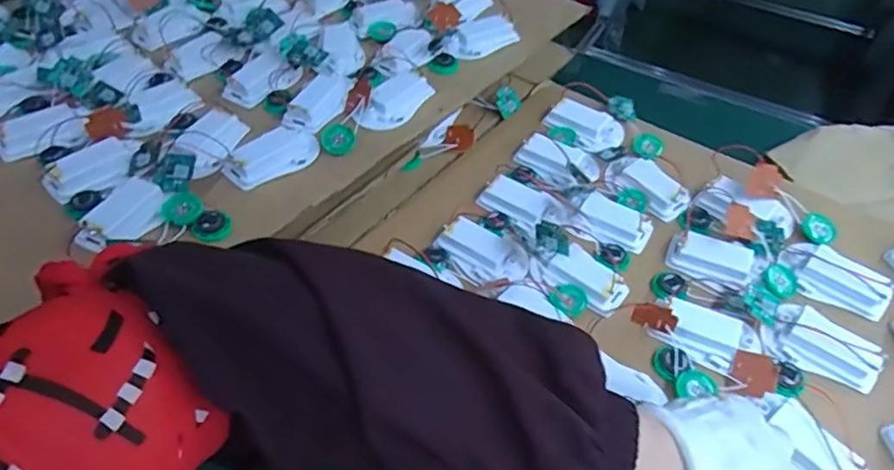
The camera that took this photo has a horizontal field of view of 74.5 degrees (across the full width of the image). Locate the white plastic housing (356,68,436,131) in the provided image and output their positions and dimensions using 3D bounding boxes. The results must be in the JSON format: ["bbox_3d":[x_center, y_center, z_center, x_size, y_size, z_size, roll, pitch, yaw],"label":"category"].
[{"bbox_3d":[-0.048,-0.120,0.534,0.033,0.024,0.078,31,56,23],"label":"white plastic housing"}]

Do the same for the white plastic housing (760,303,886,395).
[{"bbox_3d":[0.280,0.080,0.439,0.077,0.021,0.047,26,54,19],"label":"white plastic housing"}]

